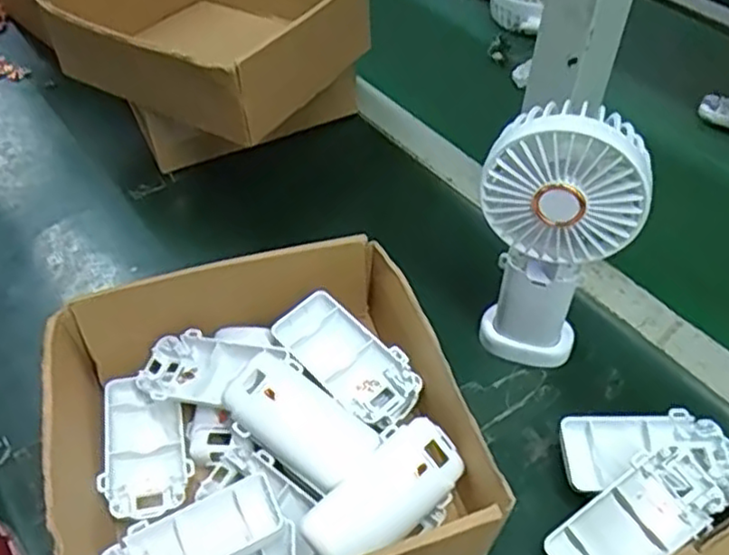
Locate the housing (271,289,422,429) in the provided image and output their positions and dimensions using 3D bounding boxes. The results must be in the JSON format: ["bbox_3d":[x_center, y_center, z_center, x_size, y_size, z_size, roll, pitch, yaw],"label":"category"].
[{"bbox_3d":[-0.011,0.051,0.439,0.046,0.019,0.100,-35,56,-28],"label":"housing"}]

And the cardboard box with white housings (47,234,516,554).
[{"bbox_3d":[-0.057,0.093,0.404,0.219,0.075,0.219,-17,49,-16],"label":"cardboard box with white housings"}]

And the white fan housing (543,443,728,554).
[{"bbox_3d":[0.148,0.134,0.381,0.097,0.016,0.049,-33,81,-9],"label":"white fan housing"}]

